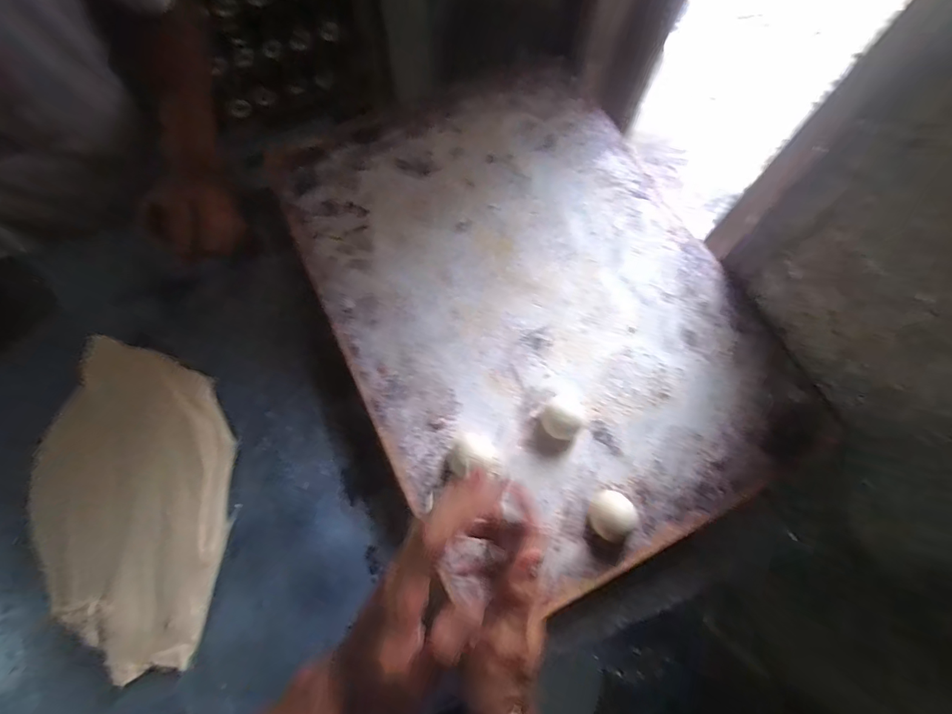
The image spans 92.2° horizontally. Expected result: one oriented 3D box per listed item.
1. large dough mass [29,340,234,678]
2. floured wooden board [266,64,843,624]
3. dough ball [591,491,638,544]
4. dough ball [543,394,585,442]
[{"bbox_3d":[-0.355,0.139,0.457,0.194,0.026,0.309,-9,71,-4],"label":"large dough mass"},{"bbox_3d":[0.062,-0.080,0.513,0.410,0.025,0.578,-25,72,-10],"label":"floured wooden board"},{"bbox_3d":[0.126,0.148,0.424,0.038,0.028,0.043,-3,70,-2],"label":"dough ball"},{"bbox_3d":[0.087,0.057,0.456,0.039,0.029,0.047,15,71,4],"label":"dough ball"}]

